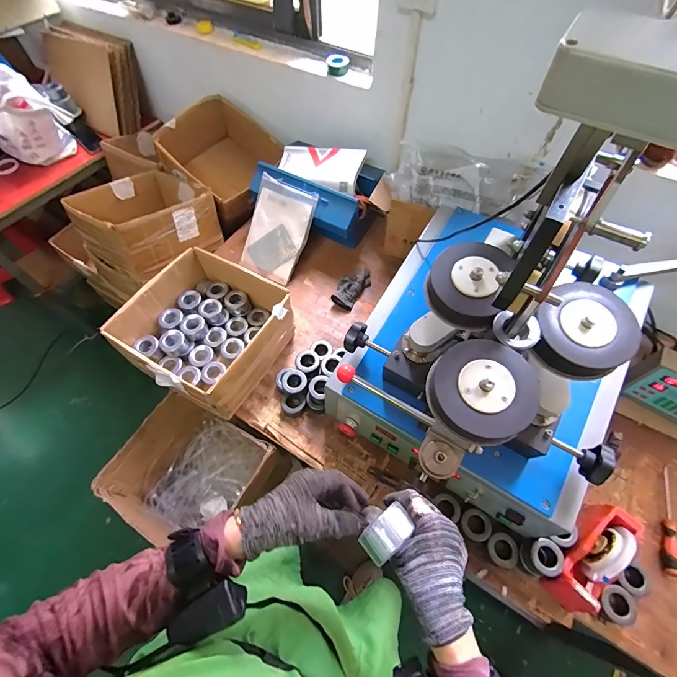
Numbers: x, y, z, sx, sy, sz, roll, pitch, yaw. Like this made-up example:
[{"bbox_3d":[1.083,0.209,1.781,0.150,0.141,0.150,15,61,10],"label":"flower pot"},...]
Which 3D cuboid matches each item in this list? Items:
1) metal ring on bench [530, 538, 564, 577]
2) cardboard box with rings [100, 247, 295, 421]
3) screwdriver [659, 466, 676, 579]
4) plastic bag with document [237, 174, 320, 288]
[{"bbox_3d":[0.400,0.425,0.668,0.058,0.040,0.060,0,60,0],"label":"metal ring on bench"},{"bbox_3d":[-0.329,-0.024,0.888,0.337,0.162,0.345,26,63,15],"label":"cardboard box with rings"},{"bbox_3d":[0.713,0.382,0.734,0.030,0.023,0.225,22,62,13],"label":"screwdriver"},{"bbox_3d":[-0.192,-0.327,1.061,0.190,0.020,0.279,26,108,12],"label":"plastic bag with document"}]

